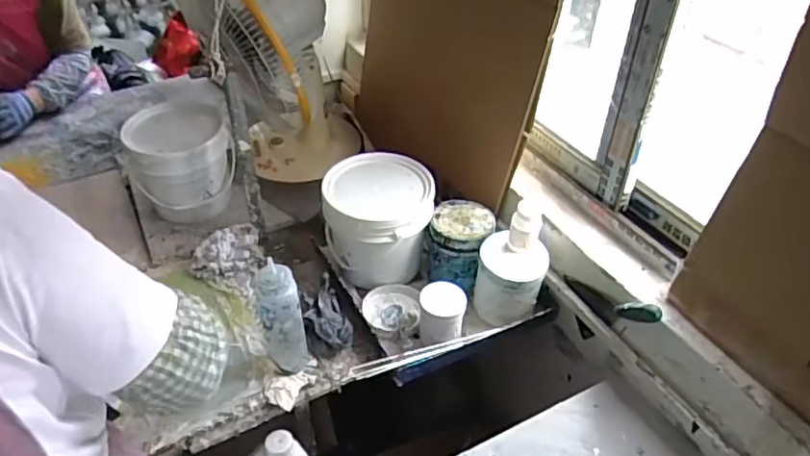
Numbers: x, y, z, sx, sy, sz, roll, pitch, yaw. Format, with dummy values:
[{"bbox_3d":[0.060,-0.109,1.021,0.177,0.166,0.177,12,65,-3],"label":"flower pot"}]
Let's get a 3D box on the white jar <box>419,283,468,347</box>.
[{"bbox_3d":[0.064,0.151,1.040,0.074,0.091,0.074,0,41,0],"label":"white jar"}]

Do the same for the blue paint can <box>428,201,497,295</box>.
[{"bbox_3d":[0.107,0.031,1.144,0.108,0.122,0.114,0,41,0],"label":"blue paint can"}]

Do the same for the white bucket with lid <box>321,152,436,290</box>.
[{"bbox_3d":[-0.048,-0.013,1.158,0.203,0.199,0.175,5,41,6],"label":"white bucket with lid"}]

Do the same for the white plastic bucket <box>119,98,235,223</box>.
[{"bbox_3d":[-0.488,-0.141,1.313,0.197,0.199,0.218,-20,45,-22],"label":"white plastic bucket"}]

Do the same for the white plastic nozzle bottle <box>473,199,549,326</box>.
[{"bbox_3d":[0.186,0.063,1.049,0.116,0.204,0.102,7,41,8],"label":"white plastic nozzle bottle"}]

